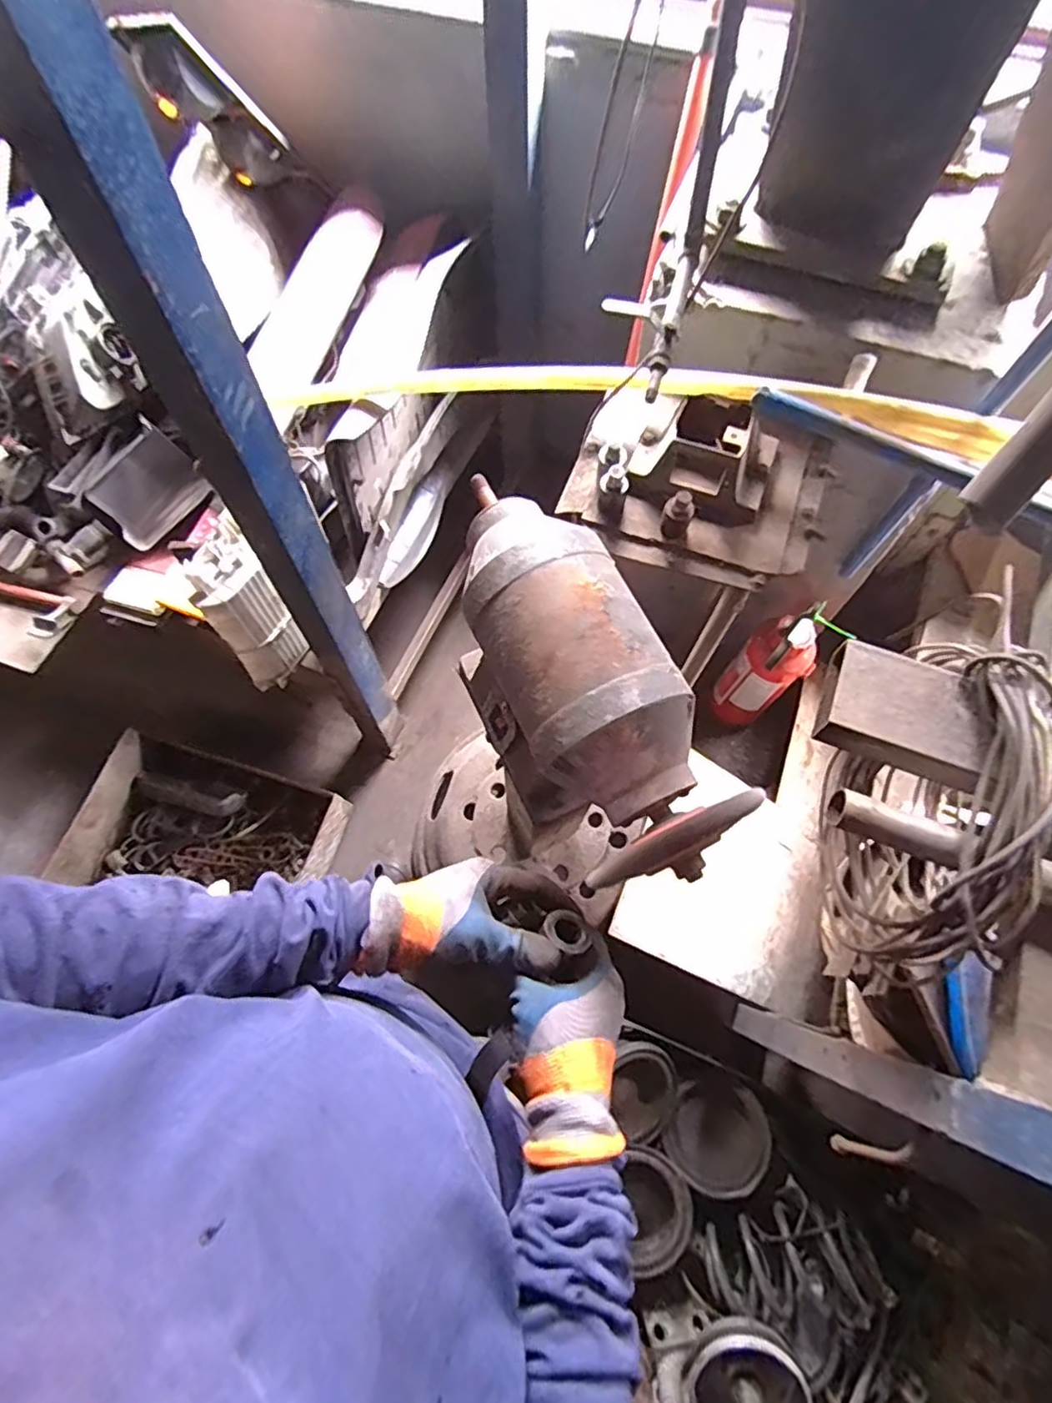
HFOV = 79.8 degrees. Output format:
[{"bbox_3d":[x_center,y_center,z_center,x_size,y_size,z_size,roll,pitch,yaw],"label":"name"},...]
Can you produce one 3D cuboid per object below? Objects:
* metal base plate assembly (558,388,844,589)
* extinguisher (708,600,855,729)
[{"bbox_3d":[0.231,-0.309,0.844,0.336,0.087,0.263,17,70,9],"label":"metal base plate assembly"},{"bbox_3d":[0.502,-0.066,1.342,0.129,0.435,0.122,-18,69,-5],"label":"extinguisher"}]

